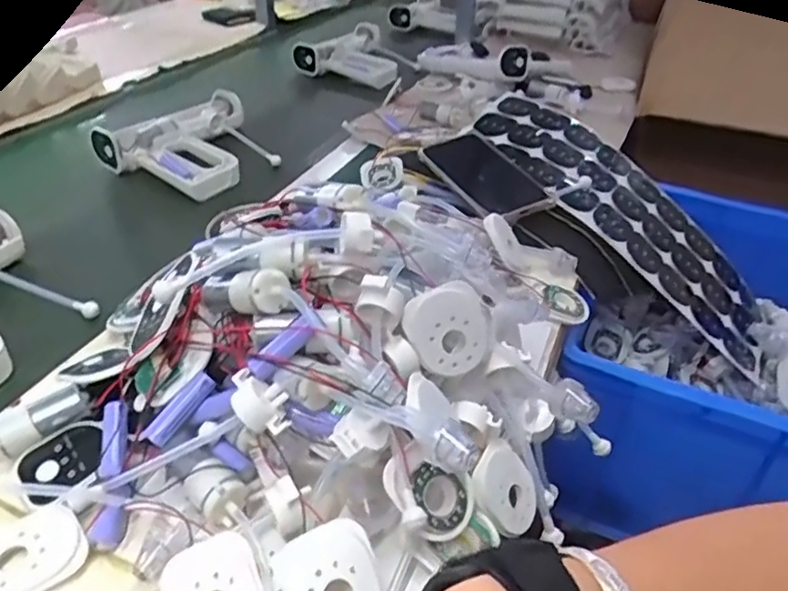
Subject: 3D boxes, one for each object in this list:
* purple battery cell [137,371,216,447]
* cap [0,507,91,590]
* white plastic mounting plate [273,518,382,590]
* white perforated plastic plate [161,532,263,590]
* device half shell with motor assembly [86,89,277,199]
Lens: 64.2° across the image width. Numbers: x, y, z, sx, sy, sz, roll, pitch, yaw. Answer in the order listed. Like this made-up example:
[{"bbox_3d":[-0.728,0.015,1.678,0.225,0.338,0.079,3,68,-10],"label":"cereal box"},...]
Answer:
[{"bbox_3d":[-0.131,0.070,0.387,0.014,0.010,0.051,30,71,33],"label":"purple battery cell"},{"bbox_3d":[-0.201,0.143,0.346,0.055,0.010,0.043,-21,42,-30],"label":"cap"},{"bbox_3d":[-0.033,0.147,0.328,0.051,0.010,0.051,0,66,0],"label":"white plastic mounting plate"},{"bbox_3d":[-0.093,0.159,0.330,0.048,0.012,0.056,-24,58,-15],"label":"white perforated plastic plate"},{"bbox_3d":[-0.250,-0.191,0.820,0.175,0.066,0.214,25,41,28],"label":"device half shell with motor assembly"}]

